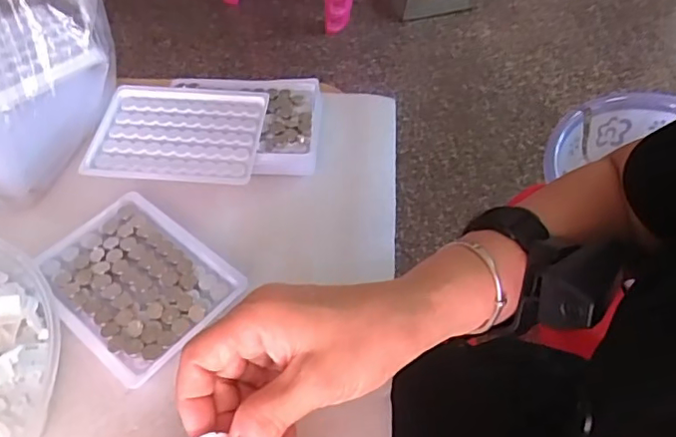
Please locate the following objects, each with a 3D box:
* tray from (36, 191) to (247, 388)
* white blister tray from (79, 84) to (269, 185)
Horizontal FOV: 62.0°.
[{"bbox_3d":[-0.140,0.040,0.381,0.132,0.010,0.098,34,59,24],"label":"tray"},{"bbox_3d":[-0.127,-0.070,0.446,0.129,0.009,0.101,3,52,4],"label":"white blister tray"}]

